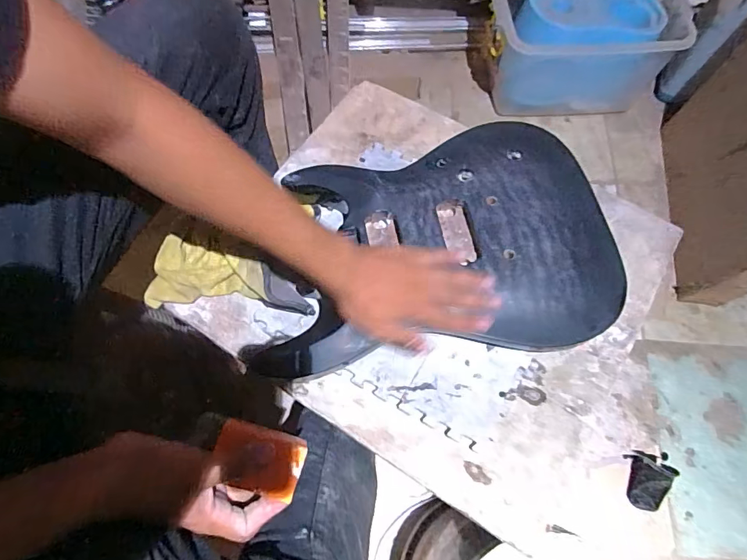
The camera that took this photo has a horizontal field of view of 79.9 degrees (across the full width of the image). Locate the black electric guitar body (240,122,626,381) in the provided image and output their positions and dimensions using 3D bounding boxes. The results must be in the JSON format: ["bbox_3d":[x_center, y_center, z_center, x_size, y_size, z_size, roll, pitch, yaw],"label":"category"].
[{"bbox_3d":[0.065,-0.048,0.531,0.403,0.044,0.280,-6,70,-3],"label":"black electric guitar body"}]

